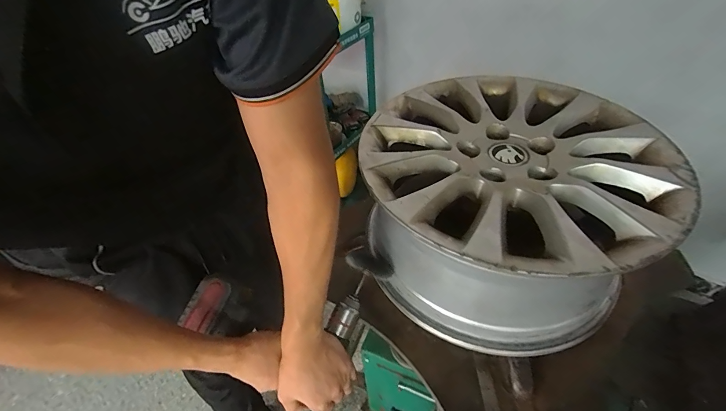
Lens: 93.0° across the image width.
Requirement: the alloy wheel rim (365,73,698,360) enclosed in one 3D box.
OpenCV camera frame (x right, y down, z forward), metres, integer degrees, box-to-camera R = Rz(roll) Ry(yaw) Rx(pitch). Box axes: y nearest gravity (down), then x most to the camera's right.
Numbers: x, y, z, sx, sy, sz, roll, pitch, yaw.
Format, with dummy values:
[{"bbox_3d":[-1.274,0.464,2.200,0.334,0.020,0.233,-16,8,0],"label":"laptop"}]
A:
[{"bbox_3d":[0.224,-0.013,0.578,0.445,0.226,0.434,-5,45,-1],"label":"alloy wheel rim"}]

